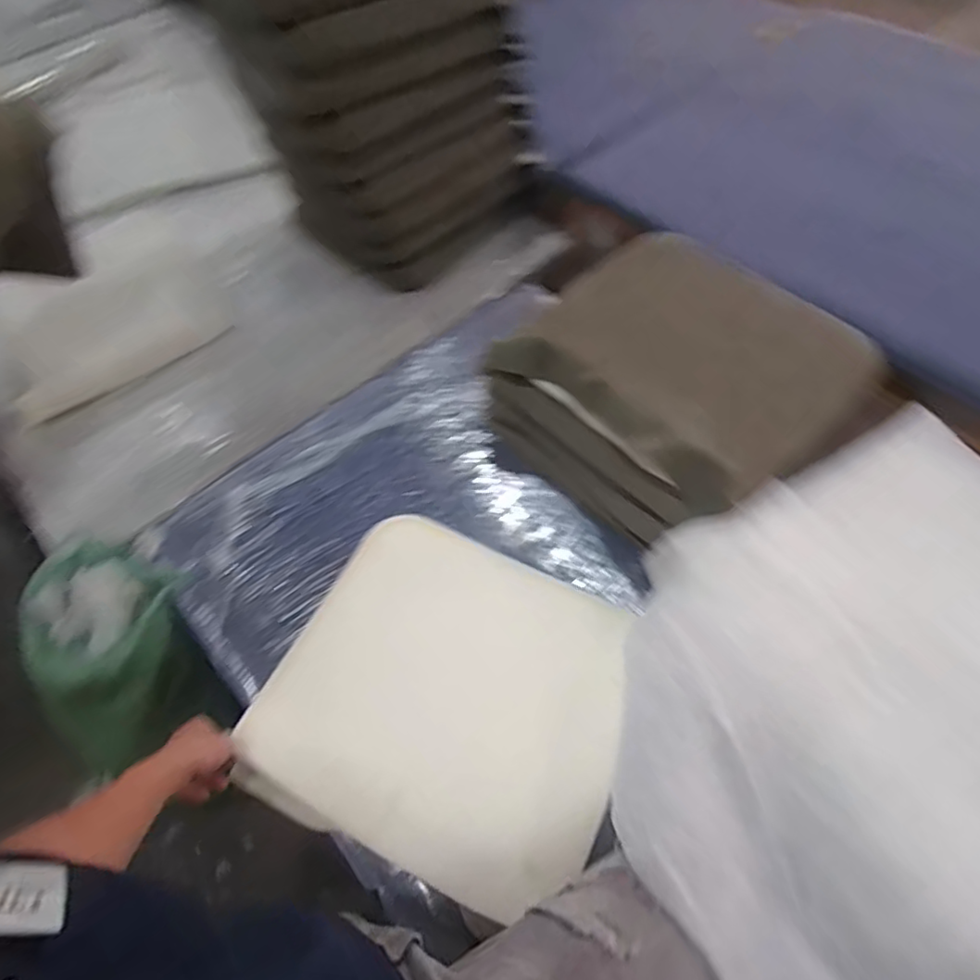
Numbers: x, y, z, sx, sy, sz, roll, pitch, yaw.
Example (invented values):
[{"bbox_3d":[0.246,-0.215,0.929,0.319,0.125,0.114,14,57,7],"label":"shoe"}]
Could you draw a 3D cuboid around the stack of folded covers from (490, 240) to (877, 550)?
[{"bbox_3d":[0.291,-0.172,0.977,0.425,0.212,0.449,-38,61,-18],"label":"stack of folded covers"}]

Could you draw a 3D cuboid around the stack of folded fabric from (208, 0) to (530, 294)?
[{"bbox_3d":[-0.243,-0.819,1.138,0.483,0.689,0.481,-24,58,-10],"label":"stack of folded fabric"}]

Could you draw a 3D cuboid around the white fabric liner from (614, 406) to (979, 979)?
[{"bbox_3d":[0.458,0.223,0.710,0.697,0.123,0.499,-31,60,-15],"label":"white fabric liner"}]

